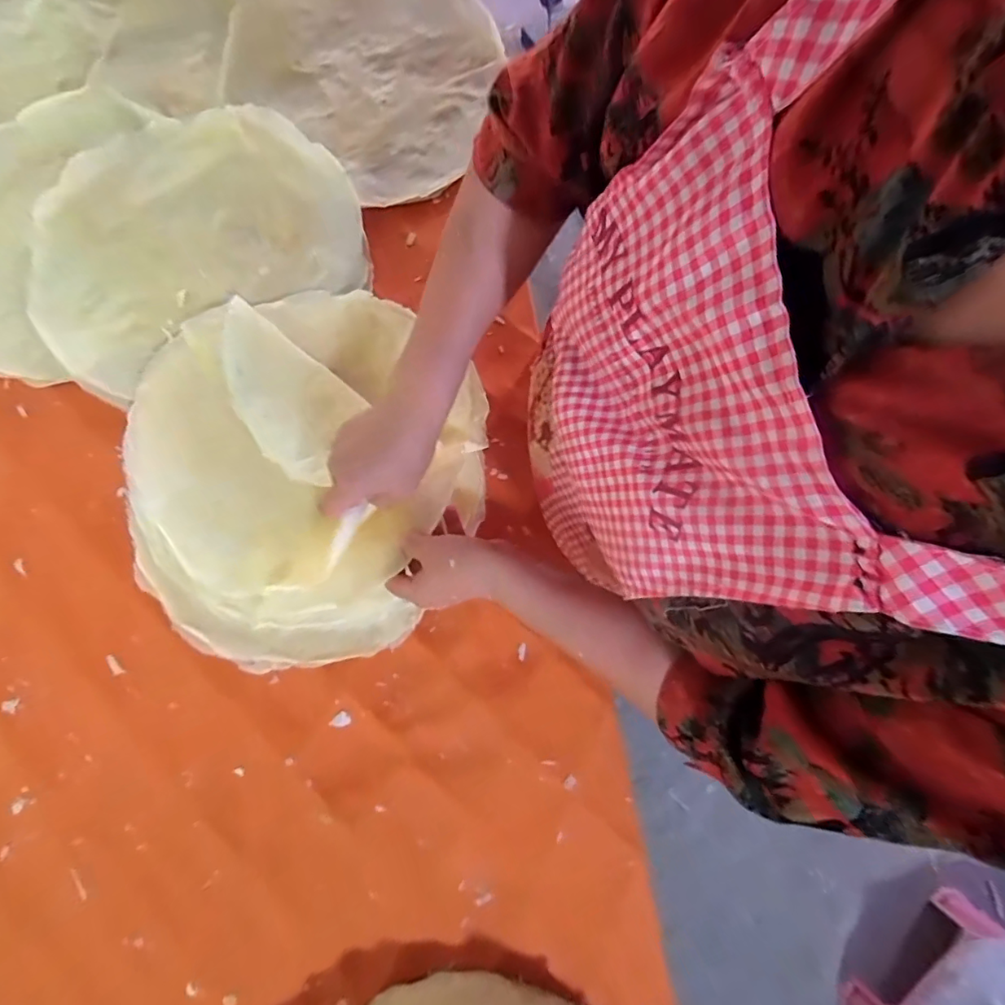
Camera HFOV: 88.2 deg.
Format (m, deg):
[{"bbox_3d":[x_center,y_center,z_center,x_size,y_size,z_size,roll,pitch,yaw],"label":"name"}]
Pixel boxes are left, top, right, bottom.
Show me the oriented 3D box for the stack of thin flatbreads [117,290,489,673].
[{"bbox_3d":[-0.216,-0.044,0.539,0.371,0.060,0.386,32,79,5],"label":"stack of thin flatbreads"}]

